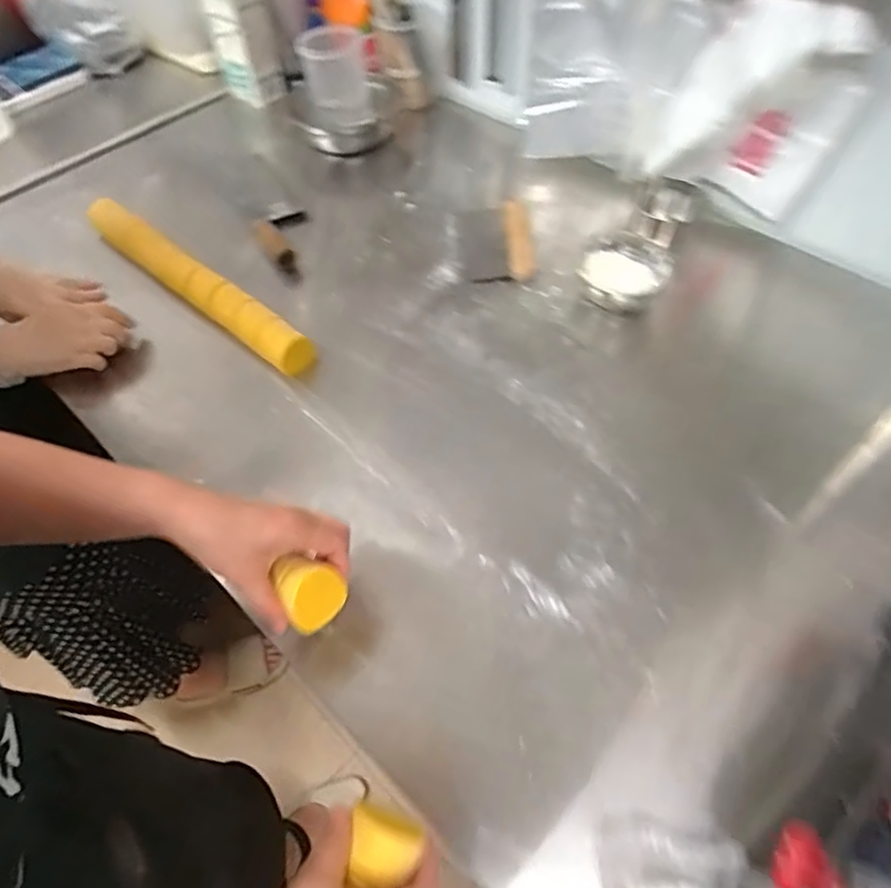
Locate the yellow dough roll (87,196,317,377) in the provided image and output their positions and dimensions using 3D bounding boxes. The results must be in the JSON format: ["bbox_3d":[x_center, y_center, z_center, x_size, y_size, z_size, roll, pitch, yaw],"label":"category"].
[{"bbox_3d":[-0.338,-0.220,0.798,0.451,0.052,0.053,34,64,24],"label":"yellow dough roll"}]

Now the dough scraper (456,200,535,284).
[{"bbox_3d":[0.066,-0.281,0.822,0.090,0.019,0.158,-5,55,1],"label":"dough scraper"}]

